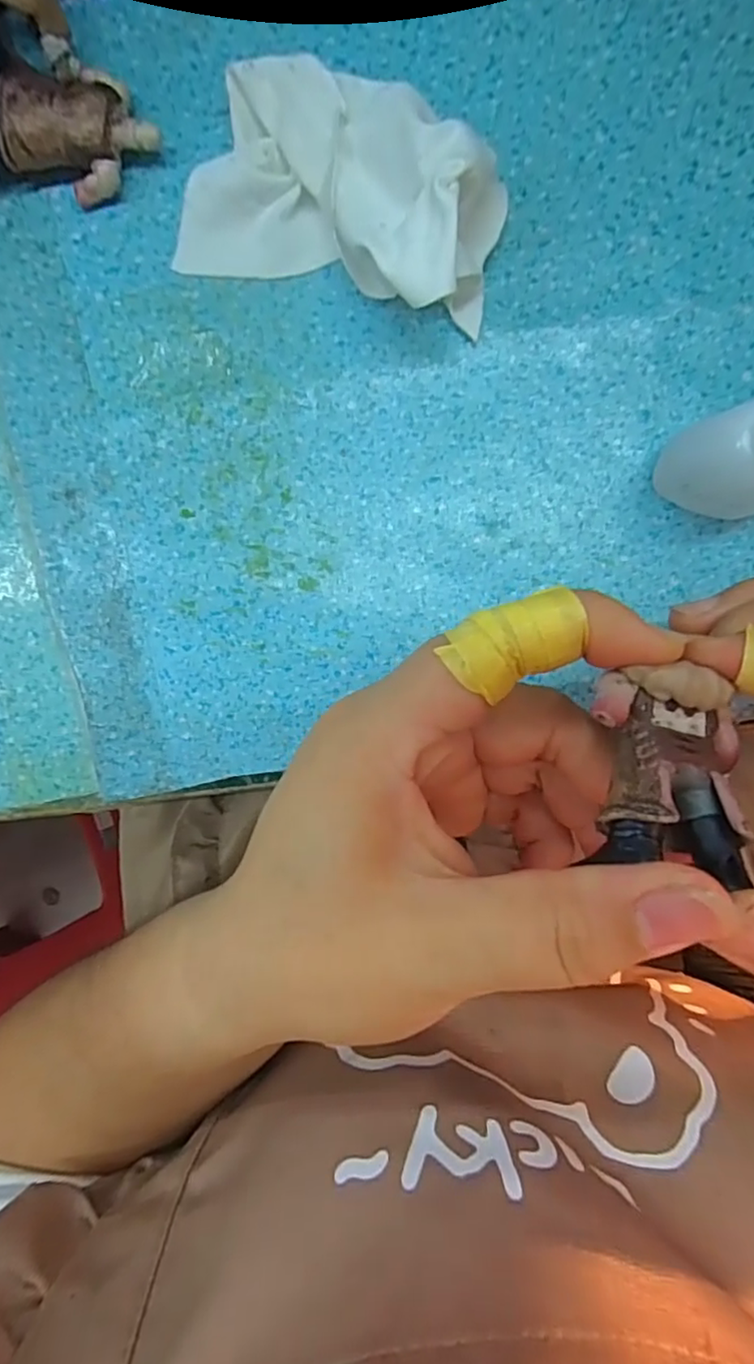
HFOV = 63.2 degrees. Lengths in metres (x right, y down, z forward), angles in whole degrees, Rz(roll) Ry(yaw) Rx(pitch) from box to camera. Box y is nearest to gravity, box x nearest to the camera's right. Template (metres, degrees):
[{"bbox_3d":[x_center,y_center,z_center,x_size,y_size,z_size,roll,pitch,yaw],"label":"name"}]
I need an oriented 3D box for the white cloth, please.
[{"bbox_3d":[-0.010,-0.147,0.182,0.101,0.037,0.060,22,98,2],"label":"white cloth"}]

